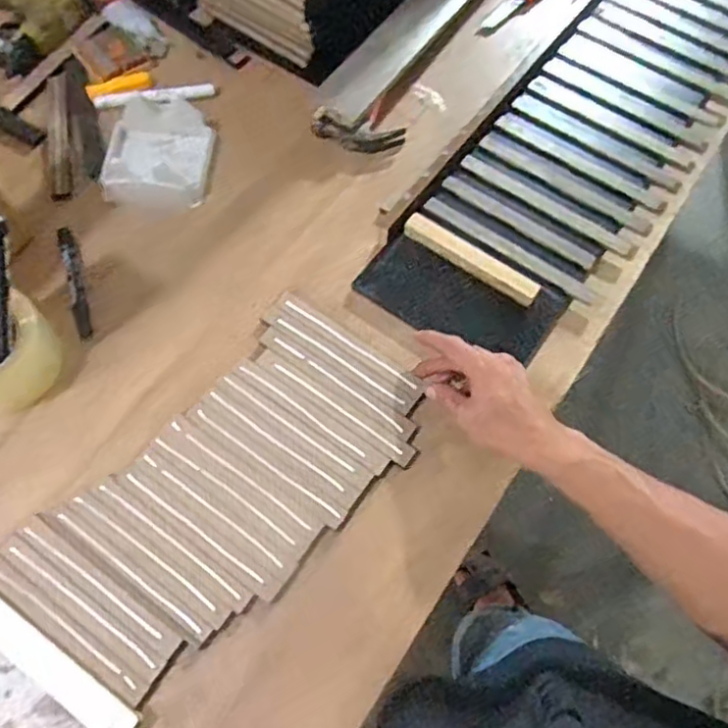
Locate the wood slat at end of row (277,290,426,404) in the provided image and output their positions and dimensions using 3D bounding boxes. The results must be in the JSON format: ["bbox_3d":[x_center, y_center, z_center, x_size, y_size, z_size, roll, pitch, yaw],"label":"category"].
[{"bbox_3d":[-0.013,-0.019,0.636,0.174,0.004,0.023,36,71,18],"label":"wood slat at end of row"}]

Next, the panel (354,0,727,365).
[{"bbox_3d":[0.311,-0.325,0.757,0.212,0.020,0.791,34,70,13],"label":"panel"}]

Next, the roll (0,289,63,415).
[{"bbox_3d":[-0.349,-0.010,0.594,0.113,0.064,0.090,-23,68,-10],"label":"roll"}]

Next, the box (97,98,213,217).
[{"bbox_3d":[-0.228,-0.230,0.703,0.111,0.038,0.123,4,66,2],"label":"box"}]

